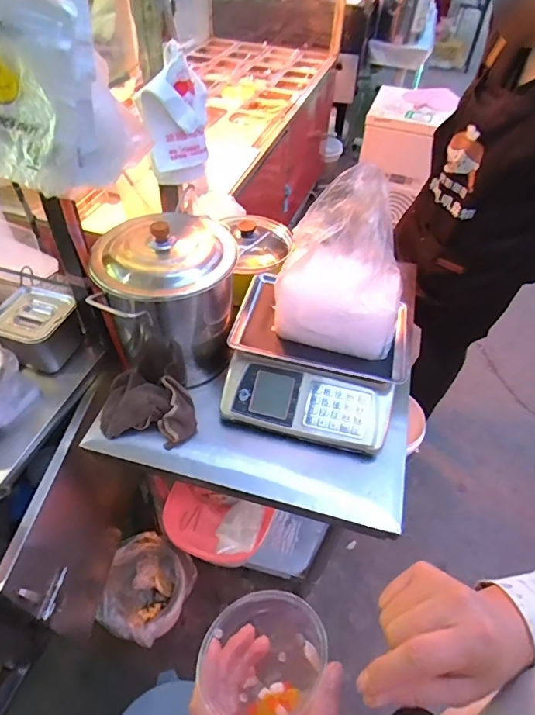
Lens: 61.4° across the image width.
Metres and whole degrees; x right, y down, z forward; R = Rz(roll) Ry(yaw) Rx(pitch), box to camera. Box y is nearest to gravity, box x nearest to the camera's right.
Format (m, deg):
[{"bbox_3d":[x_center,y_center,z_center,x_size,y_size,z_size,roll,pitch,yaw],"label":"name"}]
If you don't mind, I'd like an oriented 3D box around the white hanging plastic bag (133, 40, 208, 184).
[{"bbox_3d":[-0.192,-0.488,0.936,0.138,0.242,0.085,-3,48,-7],"label":"white hanging plastic bag"}]

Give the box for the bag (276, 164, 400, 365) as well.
[{"bbox_3d":[0.135,-0.151,0.784,0.222,0.312,0.110,9,47,4],"label":"bag"}]

